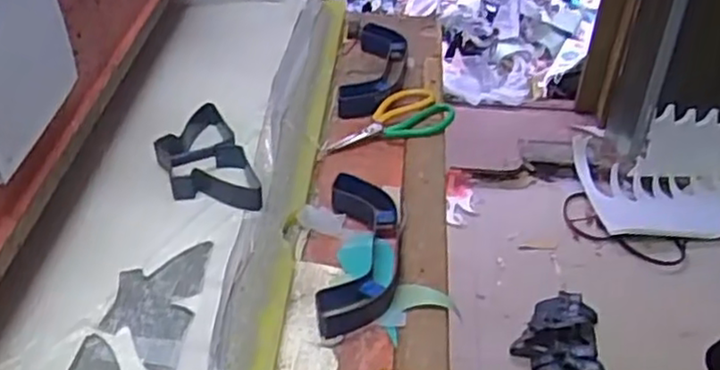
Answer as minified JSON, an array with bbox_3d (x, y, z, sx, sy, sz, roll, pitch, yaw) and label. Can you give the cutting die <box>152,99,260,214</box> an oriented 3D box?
[{"bbox_3d":[-0.192,-0.030,0.882,0.100,0.033,0.195,-18,42,-21],"label":"cutting die"}]

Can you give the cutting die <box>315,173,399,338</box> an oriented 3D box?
[{"bbox_3d":[0.002,0.071,0.806,0.081,0.032,0.227,3,39,3],"label":"cutting die"}]

